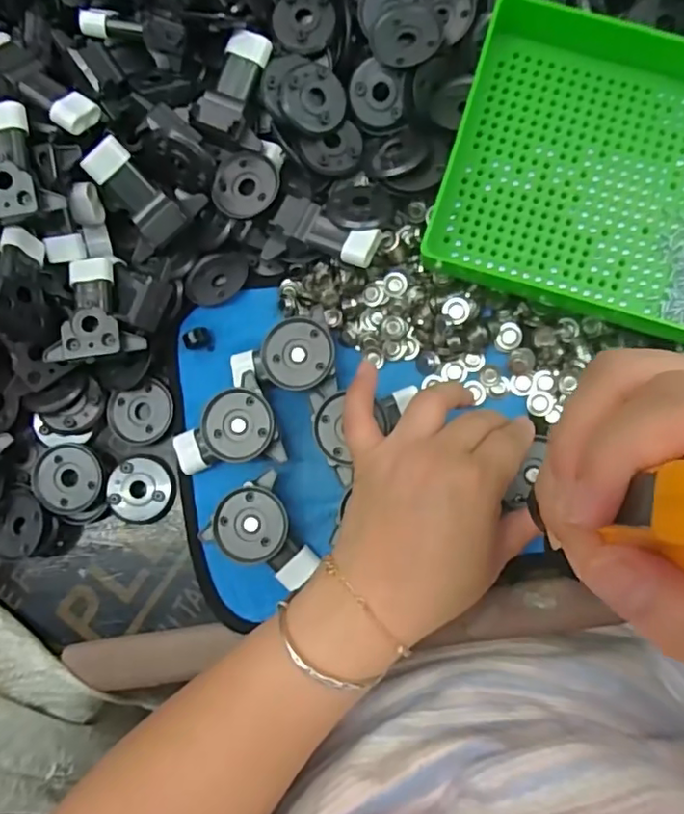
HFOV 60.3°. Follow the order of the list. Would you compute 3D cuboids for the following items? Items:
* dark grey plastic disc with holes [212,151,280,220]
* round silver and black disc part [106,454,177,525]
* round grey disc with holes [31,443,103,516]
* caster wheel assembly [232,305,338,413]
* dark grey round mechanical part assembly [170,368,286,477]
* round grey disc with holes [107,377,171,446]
[{"bbox_3d":[-0.059,-0.136,0.363,0.039,0.004,0.040,-1,84,6],"label":"dark grey plastic disc with holes"},{"bbox_3d":[-0.125,0.051,0.368,0.039,0.009,0.040,-1,84,6],"label":"round silver and black disc part"},{"bbox_3d":[-0.171,0.045,0.368,0.040,0.007,0.043,16,85,-10],"label":"round grey disc with holes"},{"bbox_3d":[-0.030,-0.022,0.356,0.065,0.024,0.052,-30,82,2],"label":"caster wheel assembly"},{"bbox_3d":[-0.072,0.012,0.358,0.066,0.026,0.052,-14,83,4],"label":"dark grey round mechanical part assembly"},{"bbox_3d":[-0.129,0.004,0.378,0.042,0.006,0.036,-18,82,4],"label":"round grey disc with holes"}]

